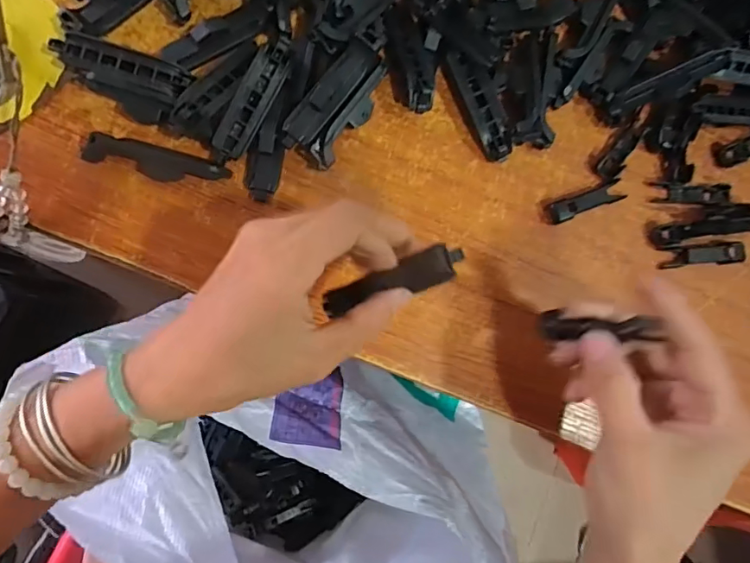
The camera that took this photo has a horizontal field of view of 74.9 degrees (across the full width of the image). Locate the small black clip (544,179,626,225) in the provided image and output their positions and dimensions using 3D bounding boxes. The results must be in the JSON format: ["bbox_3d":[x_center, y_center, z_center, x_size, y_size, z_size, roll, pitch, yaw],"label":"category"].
[{"bbox_3d":[0.134,-0.050,0.308,0.054,0.010,0.013,-20,90,-10],"label":"small black clip"}]

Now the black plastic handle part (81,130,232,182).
[{"bbox_3d":[-0.119,-0.066,0.271,0.074,0.015,0.017,13,85,-8],"label":"black plastic handle part"}]

